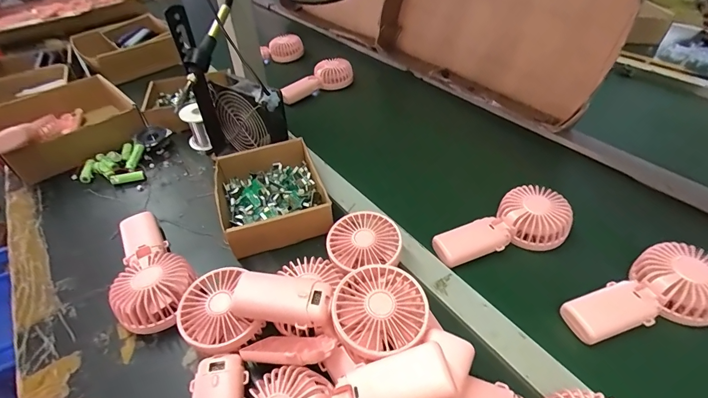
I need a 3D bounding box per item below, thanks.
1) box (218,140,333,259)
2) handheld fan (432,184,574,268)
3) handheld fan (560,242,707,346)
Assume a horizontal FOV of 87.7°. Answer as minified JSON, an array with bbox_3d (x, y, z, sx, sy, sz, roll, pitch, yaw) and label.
[{"bbox_3d":[-0.119,-0.009,0.532,0.142,0.051,0.174,-16,44,-14],"label":"box"},{"bbox_3d":[0.192,0.035,0.476,0.178,0.044,0.084,-16,44,-14],"label":"handheld fan"},{"bbox_3d":[0.316,0.106,0.392,0.169,0.043,0.083,-18,44,-16],"label":"handheld fan"}]

